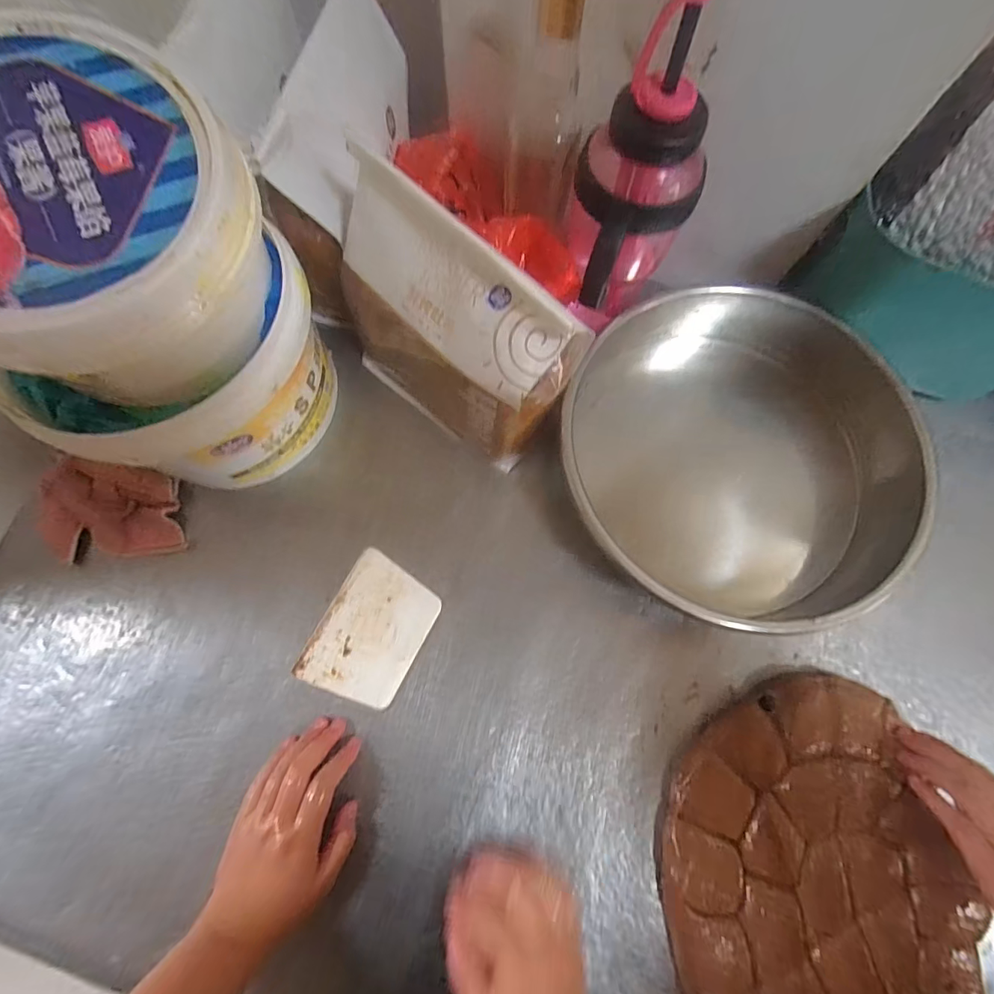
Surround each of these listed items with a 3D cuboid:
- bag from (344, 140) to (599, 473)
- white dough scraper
[{"bbox_3d":[-0.037,-0.142,0.402,0.208,0.198,0.098,39,78,9],"label":"bag"},{"bbox_3d":[-0.116,0.125,0.426,0.093,0.004,0.125,27,75,8],"label":"white dough scraper"}]

